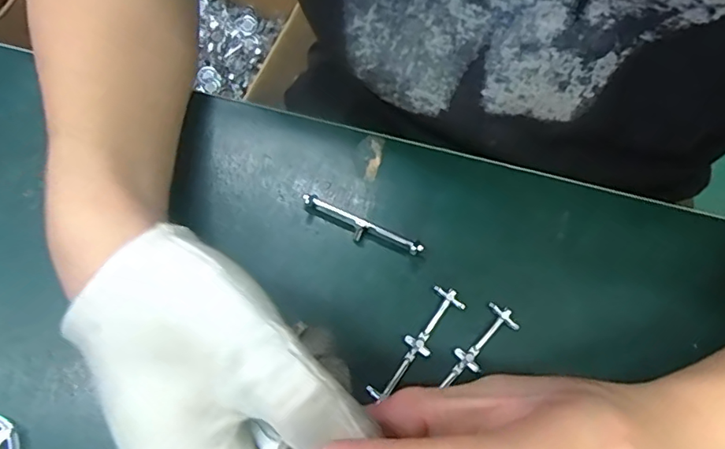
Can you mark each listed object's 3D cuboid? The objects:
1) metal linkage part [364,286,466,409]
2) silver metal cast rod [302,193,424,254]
[{"bbox_3d":[0.028,0.062,0.277,0.017,0.010,0.069,38,74,11],"label":"metal linkage part"},{"bbox_3d":[-0.002,0.001,0.298,0.075,0.012,0.011,26,72,10],"label":"silver metal cast rod"}]

